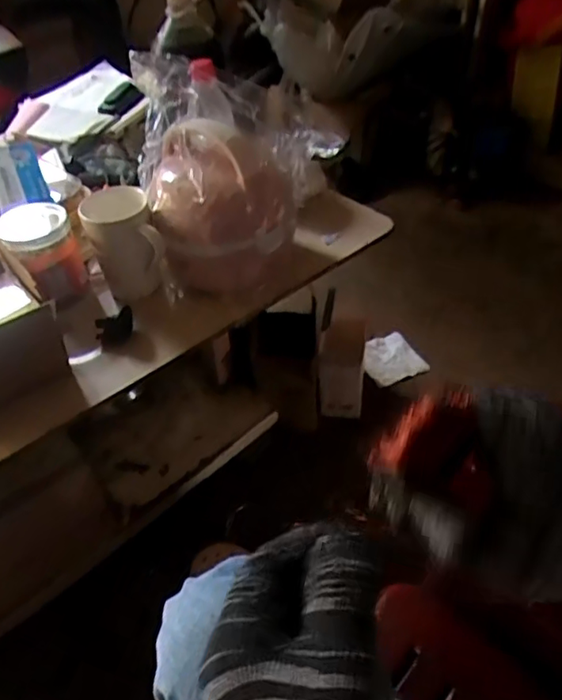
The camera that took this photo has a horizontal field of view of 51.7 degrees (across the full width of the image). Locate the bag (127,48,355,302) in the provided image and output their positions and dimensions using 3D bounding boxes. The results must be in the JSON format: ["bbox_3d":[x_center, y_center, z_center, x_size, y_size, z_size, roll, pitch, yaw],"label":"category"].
[{"bbox_3d":[-0.051,-0.217,0.710,0.227,0.207,0.199,-12,45,-8],"label":"bag"}]

